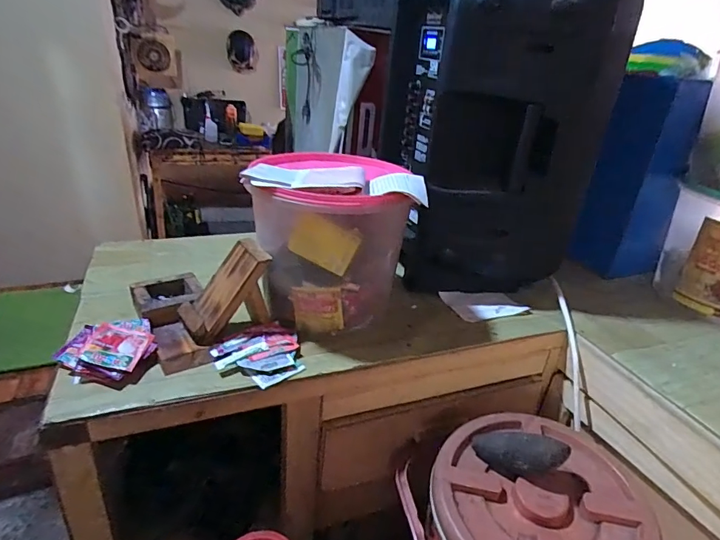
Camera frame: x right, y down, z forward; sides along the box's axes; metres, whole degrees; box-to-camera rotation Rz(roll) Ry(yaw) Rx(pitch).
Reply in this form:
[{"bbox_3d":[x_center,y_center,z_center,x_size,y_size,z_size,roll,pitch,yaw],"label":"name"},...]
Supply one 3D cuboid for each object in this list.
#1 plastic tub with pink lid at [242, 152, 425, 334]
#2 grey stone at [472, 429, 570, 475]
[{"bbox_3d":[-0.042,-0.055,0.730,0.234,0.226,0.214,3,28,-2],"label":"plastic tub with pink lid"},{"bbox_3d":[0.213,0.246,0.608,0.124,0.056,0.042,-15,13,38],"label":"grey stone"}]

